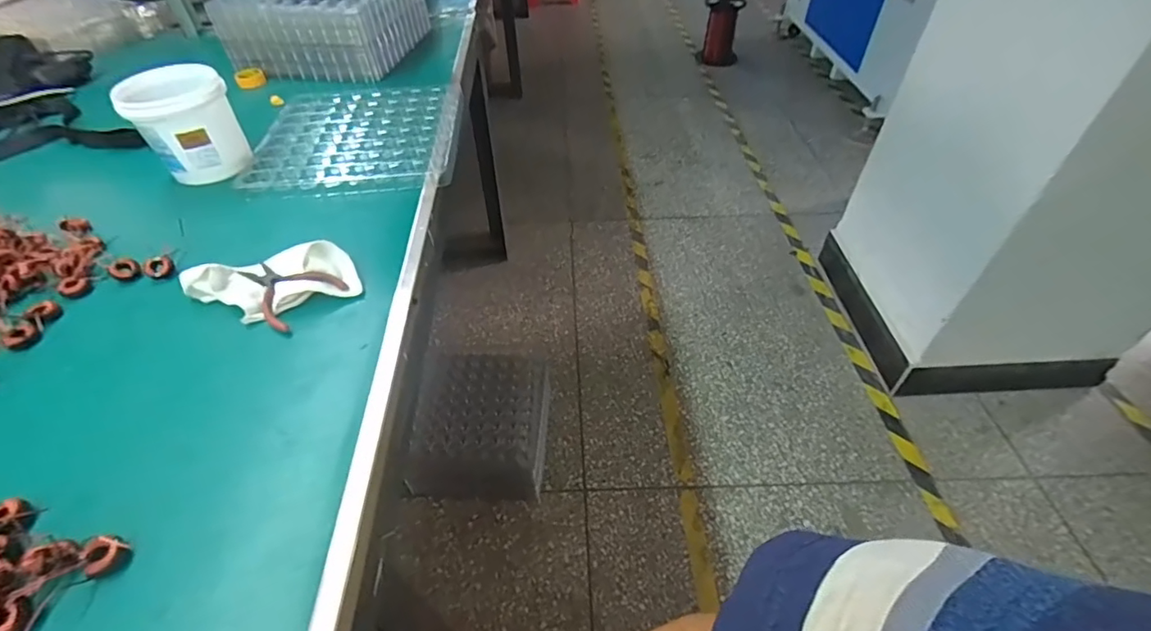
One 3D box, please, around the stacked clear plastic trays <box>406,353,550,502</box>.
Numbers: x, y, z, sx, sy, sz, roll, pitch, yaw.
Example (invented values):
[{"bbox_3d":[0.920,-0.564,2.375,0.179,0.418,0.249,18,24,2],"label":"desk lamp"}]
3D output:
[{"bbox_3d":[-0.202,0.242,1.153,0.278,0.135,0.299,6,48,6],"label":"stacked clear plastic trays"}]

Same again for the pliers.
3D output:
[{"bbox_3d":[-0.308,-0.034,0.556,0.082,0.012,0.104,-36,56,-28],"label":"pliers"}]

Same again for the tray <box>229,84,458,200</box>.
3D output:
[{"bbox_3d":[-0.330,-0.284,0.782,0.293,0.016,0.298,-4,47,-2],"label":"tray"}]

